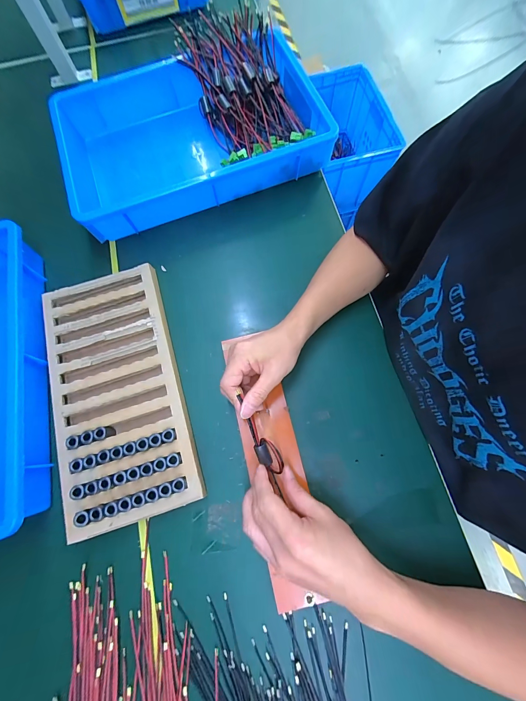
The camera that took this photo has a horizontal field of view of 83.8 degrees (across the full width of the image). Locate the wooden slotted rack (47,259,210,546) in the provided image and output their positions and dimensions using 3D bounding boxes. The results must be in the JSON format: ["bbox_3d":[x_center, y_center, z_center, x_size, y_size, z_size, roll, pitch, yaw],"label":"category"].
[{"bbox_3d":[-0.209,0.051,0.424,0.175,0.030,0.352,-16,74,-3],"label":"wooden slotted rack"}]

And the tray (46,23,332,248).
[{"bbox_3d":[-0.122,-0.377,0.522,0.426,0.100,0.272,-18,74,-4],"label":"tray"}]

